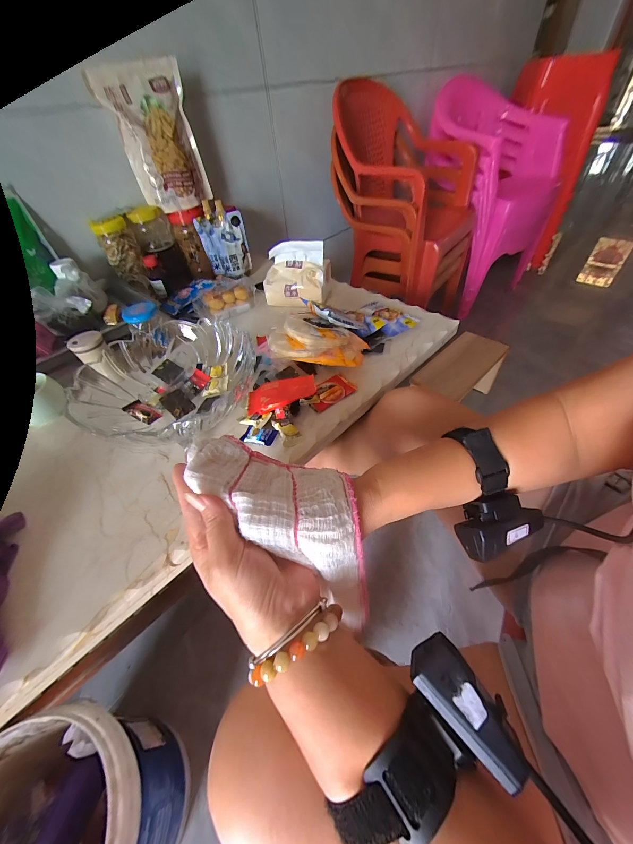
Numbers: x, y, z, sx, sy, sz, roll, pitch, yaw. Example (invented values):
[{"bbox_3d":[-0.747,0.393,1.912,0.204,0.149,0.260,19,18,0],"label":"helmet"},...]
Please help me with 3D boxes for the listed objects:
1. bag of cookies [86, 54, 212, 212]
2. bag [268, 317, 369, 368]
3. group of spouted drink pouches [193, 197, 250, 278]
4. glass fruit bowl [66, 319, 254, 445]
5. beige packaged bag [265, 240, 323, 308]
[{"bbox_3d":[-0.335,-0.604,0.641,0.167,0.226,0.045,-36,47,-22],"label":"bag of cookies"},{"bbox_3d":[0.004,-0.136,0.474,0.153,0.047,0.102,7,47,-4],"label":"bag"},{"bbox_3d":[-0.233,-0.455,0.743,0.092,0.145,0.060,13,50,18],"label":"group of spouted drink pouches"},{"bbox_3d":[-0.206,-0.065,0.442,0.219,0.092,0.202,-3,47,4],"label":"glass fruit bowl"},{"bbox_3d":[-0.049,-0.317,0.637,0.132,0.113,0.057,4,48,10],"label":"beige packaged bag"}]

